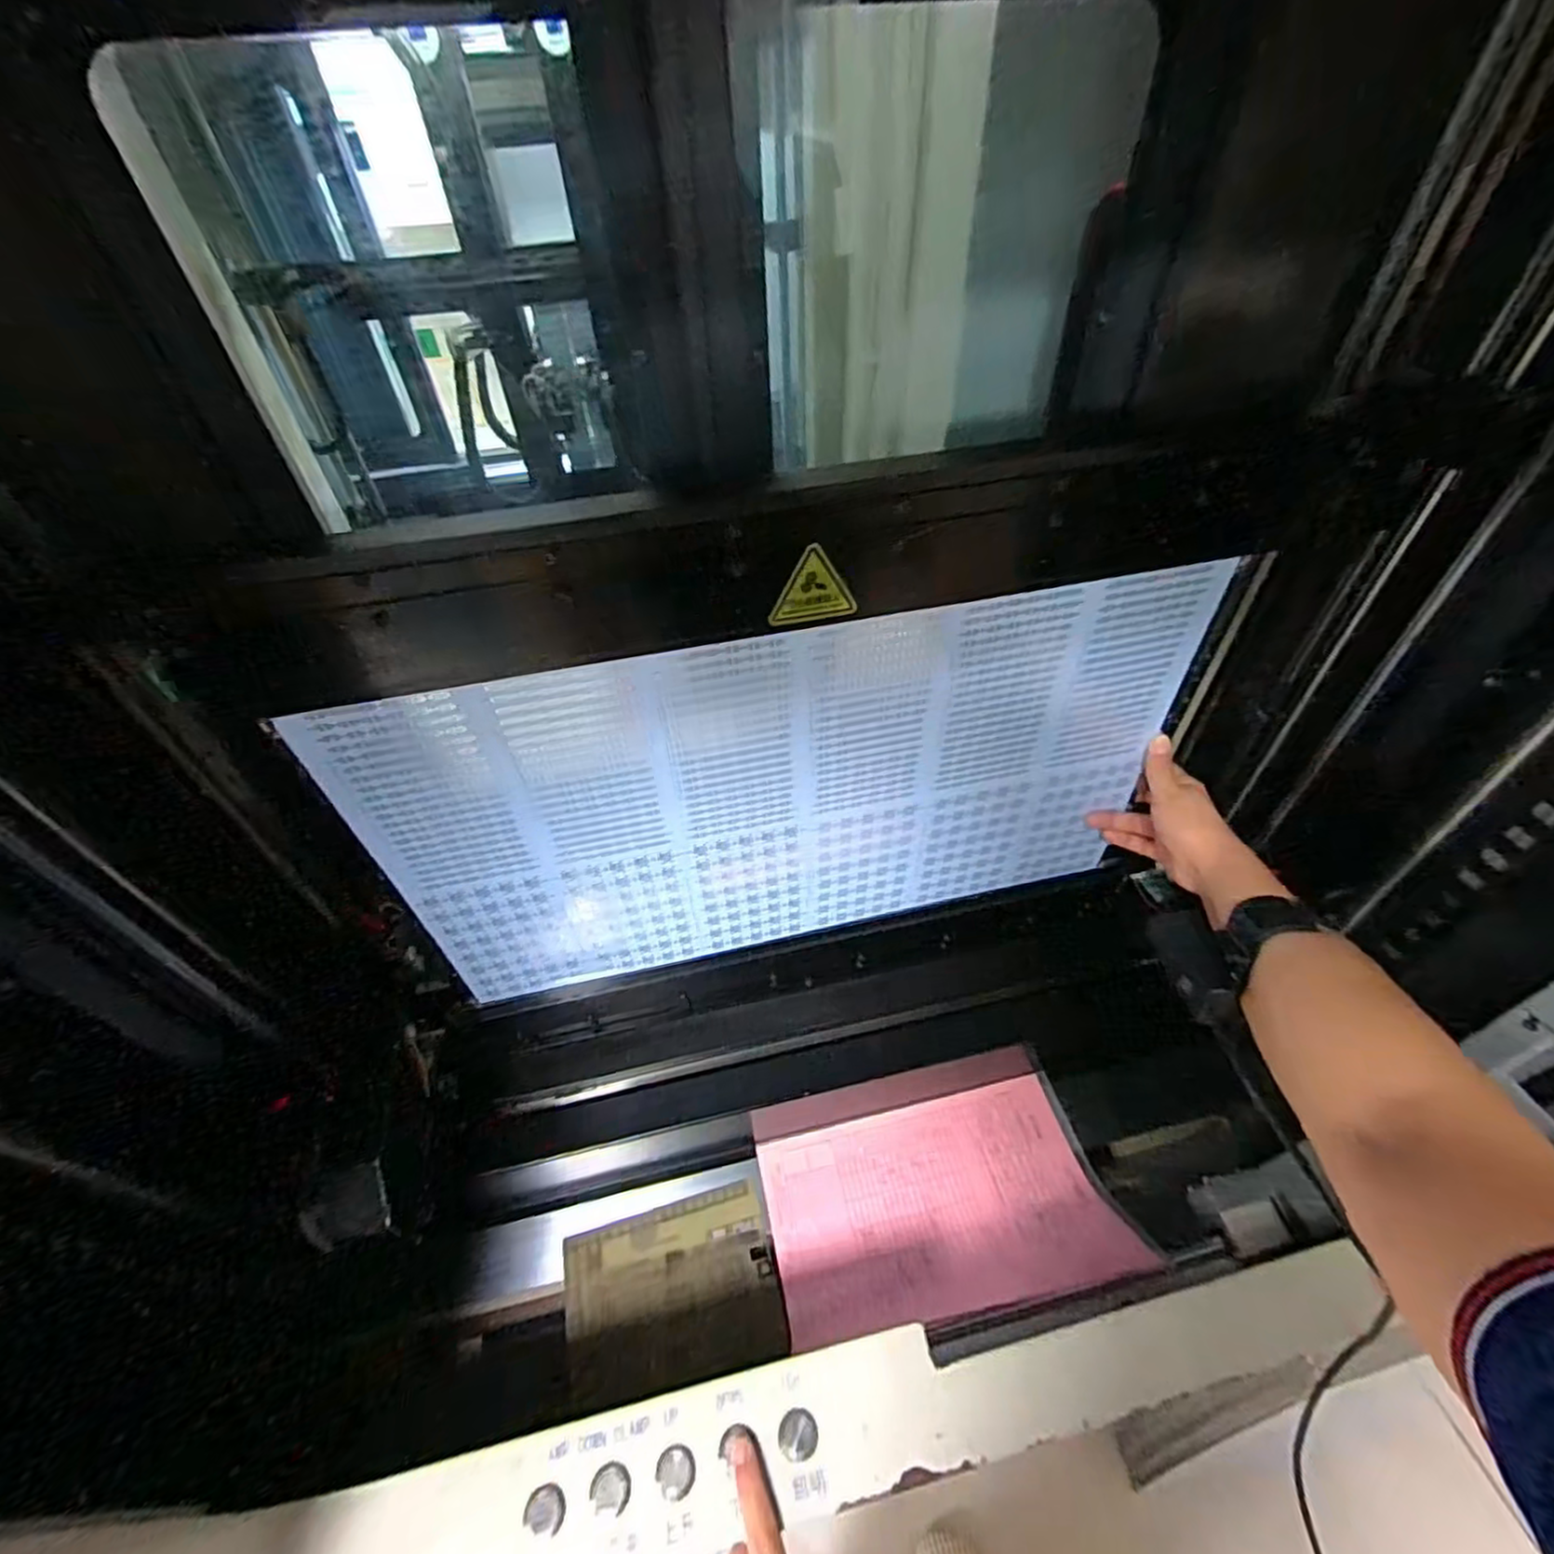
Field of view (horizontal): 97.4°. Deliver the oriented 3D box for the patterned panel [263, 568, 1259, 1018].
[{"bbox_3d":[0.021,0.030,0.544,0.592,0.329,0.024,-11,43,-7],"label":"patterned panel"}]

